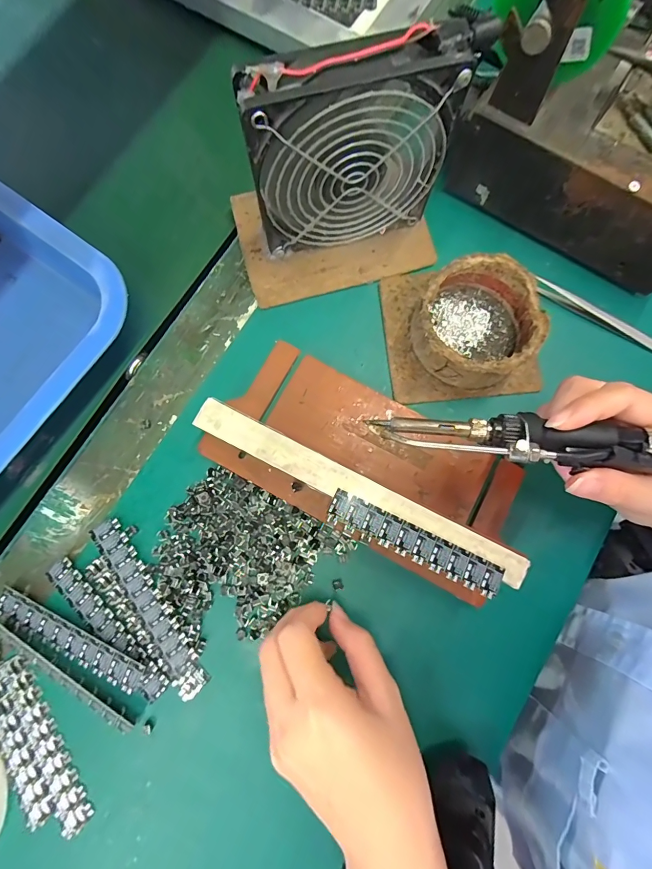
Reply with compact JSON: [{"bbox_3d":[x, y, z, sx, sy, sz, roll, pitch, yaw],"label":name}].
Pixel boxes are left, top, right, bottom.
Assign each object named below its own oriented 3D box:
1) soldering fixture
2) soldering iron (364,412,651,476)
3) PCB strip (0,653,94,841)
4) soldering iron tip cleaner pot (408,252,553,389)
[{"bbox_3d":[0.030,0.017,0.259,0.215,0.040,0.102,28,81,4],"label":"soldering fixture"},{"bbox_3d":[0.128,0.004,0.198,0.200,0.019,0.024,5,80,7],"label":"soldering iron"},{"bbox_3d":[-0.187,0.189,0.245,0.035,0.004,0.120,-29,82,-6],"label":"PCB strip"},{"bbox_3d":[0.103,-0.076,0.275,0.085,0.040,0.079,0,80,-1],"label":"soldering iron tip cleaner pot"}]

